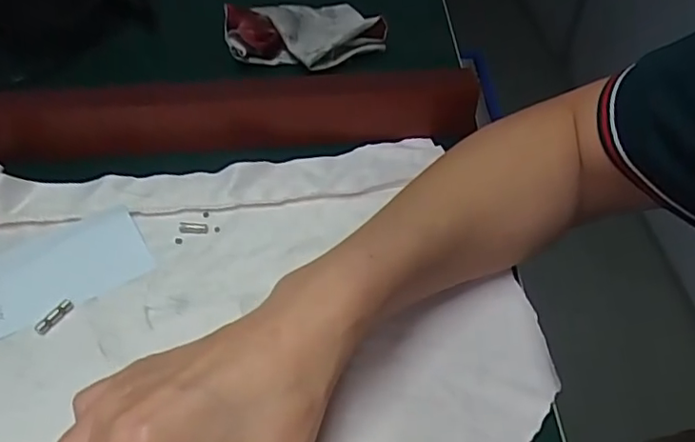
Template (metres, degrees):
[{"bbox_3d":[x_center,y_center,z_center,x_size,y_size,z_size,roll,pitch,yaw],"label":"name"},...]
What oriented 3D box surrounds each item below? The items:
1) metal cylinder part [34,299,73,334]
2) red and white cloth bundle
[{"bbox_3d":[-0.147,0.048,0.287,0.007,0.004,0.021,24,49,19],"label":"metal cylinder part"},{"bbox_3d":[-0.038,-0.158,0.469,0.121,0.031,0.095,-14,48,-16],"label":"red and white cloth bundle"}]

